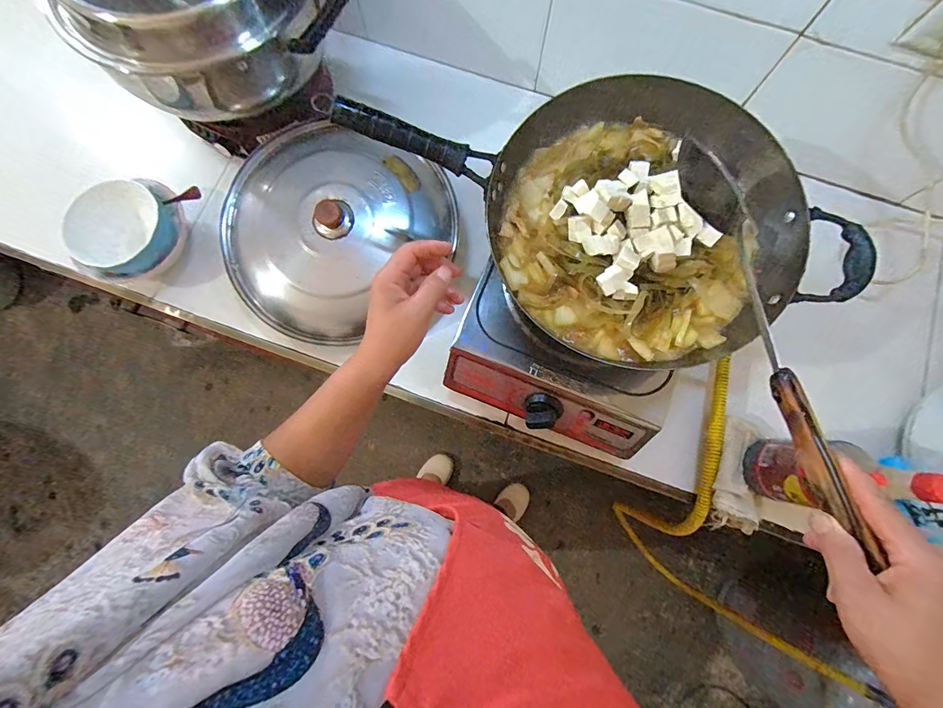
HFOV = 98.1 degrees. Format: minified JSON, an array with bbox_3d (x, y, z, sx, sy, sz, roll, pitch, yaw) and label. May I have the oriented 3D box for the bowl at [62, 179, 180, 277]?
[{"bbox_3d":[-0.530,-0.183,0.638,0.140,0.073,0.151,0,79,0],"label":"bowl"}]

